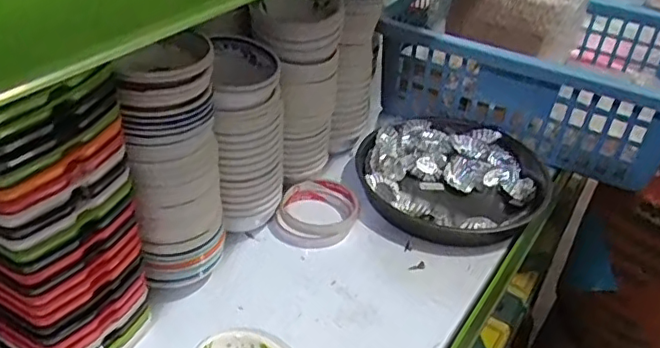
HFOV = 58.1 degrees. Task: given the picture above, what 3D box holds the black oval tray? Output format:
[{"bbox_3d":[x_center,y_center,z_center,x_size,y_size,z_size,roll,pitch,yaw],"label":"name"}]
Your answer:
[{"bbox_3d":[0.145,-0.003,0.695,0.206,0.034,0.212,22,38,21],"label":"black oval tray"}]

